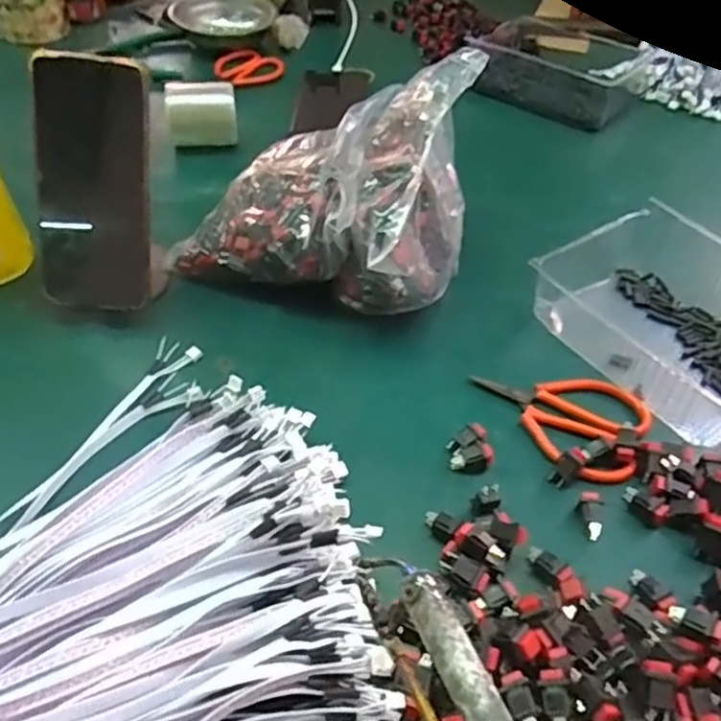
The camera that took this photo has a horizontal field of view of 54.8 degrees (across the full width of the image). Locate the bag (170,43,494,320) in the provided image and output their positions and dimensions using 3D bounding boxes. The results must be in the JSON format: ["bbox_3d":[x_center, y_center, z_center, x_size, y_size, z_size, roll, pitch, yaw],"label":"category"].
[{"bbox_3d":[-0.015,-0.131,0.524,0.194,0.139,0.175,25,50,20],"label":"bag"}]

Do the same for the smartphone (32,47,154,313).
[{"bbox_3d":[-0.182,-0.118,0.477,0.083,0.168,0.014,12,22,9],"label":"smartphone"}]

